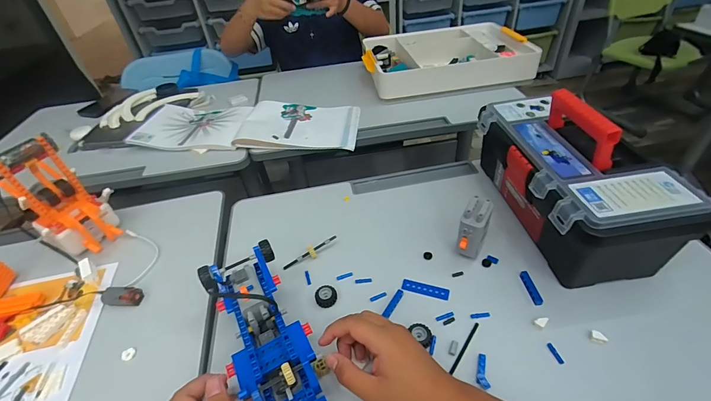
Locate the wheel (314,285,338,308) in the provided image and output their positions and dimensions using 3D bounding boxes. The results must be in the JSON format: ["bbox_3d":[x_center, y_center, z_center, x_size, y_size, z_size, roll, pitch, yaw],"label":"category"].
[{"bbox_3d":[-0.041,0.132,0.474,0.029,0.011,0.029,-2,43,2],"label":"wheel"}]

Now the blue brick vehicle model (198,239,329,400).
[{"bbox_3d":[-0.103,0.148,0.392,0.088,0.070,0.215,-23,57,-19],"label":"blue brick vehicle model"}]

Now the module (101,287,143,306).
[{"bbox_3d":[-0.333,0.137,0.493,0.051,0.018,0.023,1,43,6],"label":"module"}]

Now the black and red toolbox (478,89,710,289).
[{"bbox_3d":[0.306,-0.045,0.503,0.151,0.180,0.286,-7,43,-3],"label":"black and red toolbox"}]

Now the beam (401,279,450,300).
[{"bbox_3d":[0.097,0.122,0.476,0.064,0.004,0.018,12,45,17],"label":"beam"}]

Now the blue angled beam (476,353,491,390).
[{"bbox_3d":[0.144,0.192,0.390,0.012,0.008,0.037,2,43,7],"label":"blue angled beam"}]

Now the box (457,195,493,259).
[{"bbox_3d":[0.167,0.041,0.486,0.035,0.082,0.046,15,46,20],"label":"box"}]

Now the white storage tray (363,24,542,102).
[{"bbox_3d":[0.247,-0.416,1.002,0.426,0.085,0.318,-7,41,0],"label":"white storage tray"}]

